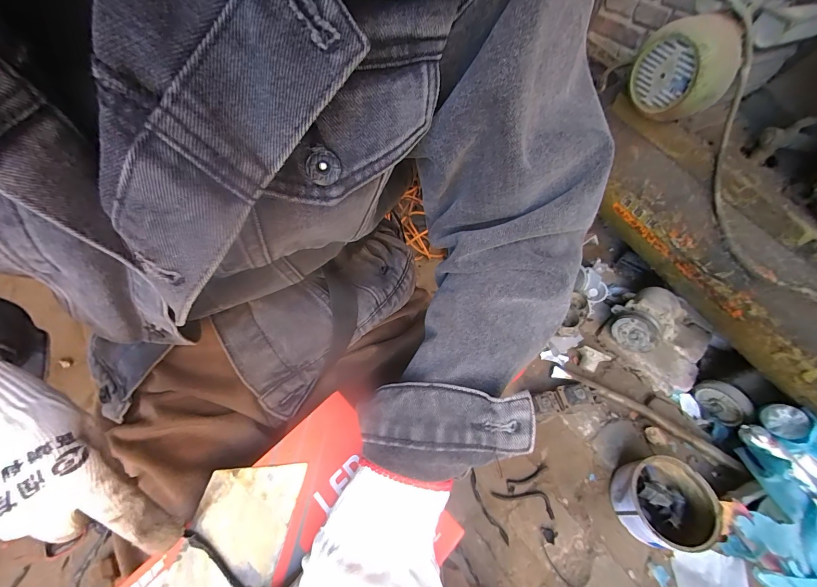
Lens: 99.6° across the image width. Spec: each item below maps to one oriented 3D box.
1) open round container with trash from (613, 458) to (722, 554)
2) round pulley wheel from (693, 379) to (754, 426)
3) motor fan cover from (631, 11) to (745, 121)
[{"bbox_3d":[0.502,0.413,0.682,0.158,0.094,0.150,0,55,0],"label":"open round container with trash"},{"bbox_3d":[0.736,0.254,0.812,0.041,0.087,0.109,-11,55,-10],"label":"round pulley wheel"},{"bbox_3d":[0.484,-0.397,0.613,0.079,0.141,0.145,-11,56,-8],"label":"motor fan cover"}]

